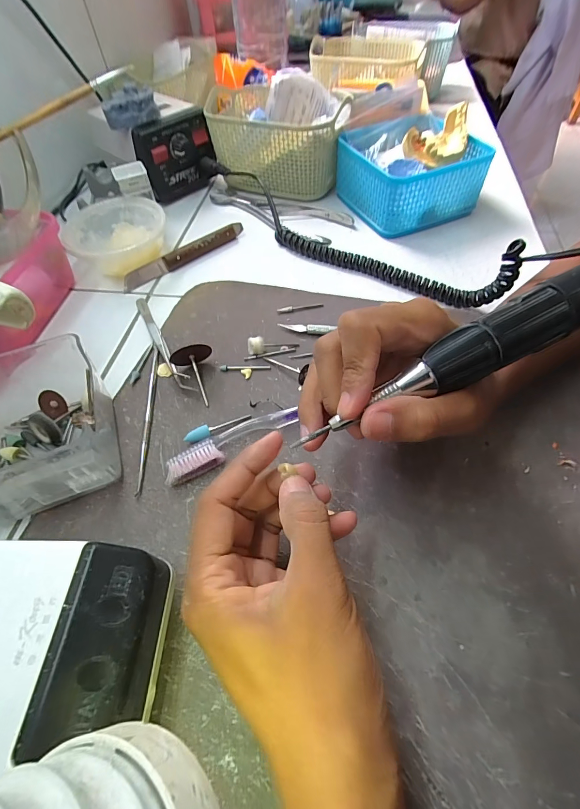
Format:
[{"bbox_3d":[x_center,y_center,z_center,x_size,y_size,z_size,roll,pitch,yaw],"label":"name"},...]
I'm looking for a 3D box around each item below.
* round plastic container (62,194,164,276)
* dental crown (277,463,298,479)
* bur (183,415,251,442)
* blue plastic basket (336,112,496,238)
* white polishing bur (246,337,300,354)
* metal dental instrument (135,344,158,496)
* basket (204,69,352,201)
[{"bbox_3d":[-0.183,-0.178,0.399,0.099,0.048,0.102,-2,55,2],"label":"round plastic container"},{"bbox_3d":[-0.001,0.033,0.182,0.010,0.005,0.006,-1,55,3],"label":"dental crown"},{"bbox_3d":[-0.053,0.016,0.268,0.049,0.008,0.010,-28,58,-16],"label":"bur"},{"bbox_3d":[0.135,-0.267,0.426,0.140,0.069,0.127,-21,56,-11],"label":"blue plastic basket"},{"bbox_3d":[-0.014,-0.051,0.311,0.042,0.013,0.011,-9,55,-3],"label":"white polishing bur"},{"bbox_3d":[-0.110,0.005,0.283,0.008,0.006,0.134,-6,54,-1],"label":"metal dental instrument"},{"bbox_3d":[-0.014,-0.336,0.469,0.168,0.092,0.120,16,57,14],"label":"basket"}]

